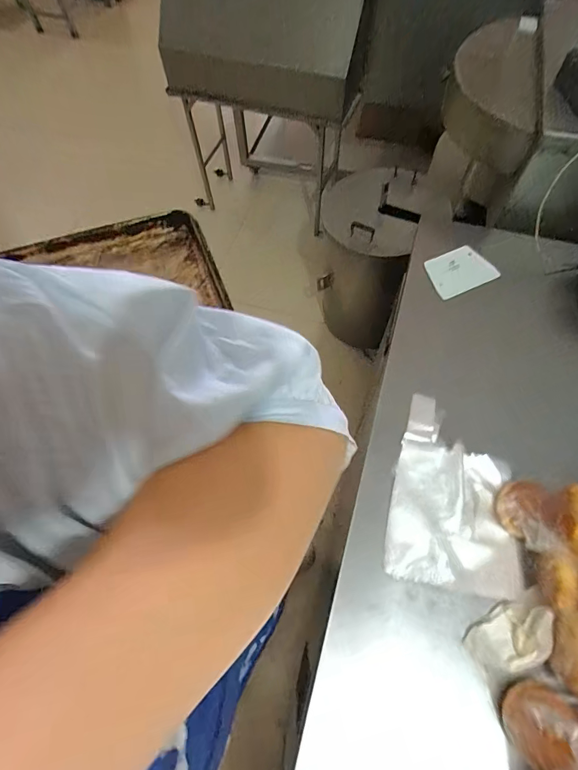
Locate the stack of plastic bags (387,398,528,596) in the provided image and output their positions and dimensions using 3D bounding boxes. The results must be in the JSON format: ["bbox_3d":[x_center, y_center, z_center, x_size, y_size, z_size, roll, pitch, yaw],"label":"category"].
[{"bbox_3d":[0.239,0.146,0.571,0.170,0.024,0.267,8,64,5],"label":"stack of plastic bags"}]

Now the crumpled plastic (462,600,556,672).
[{"bbox_3d":[0.276,0.314,0.488,0.100,0.028,0.067,-8,64,-3],"label":"crumpled plastic"}]

